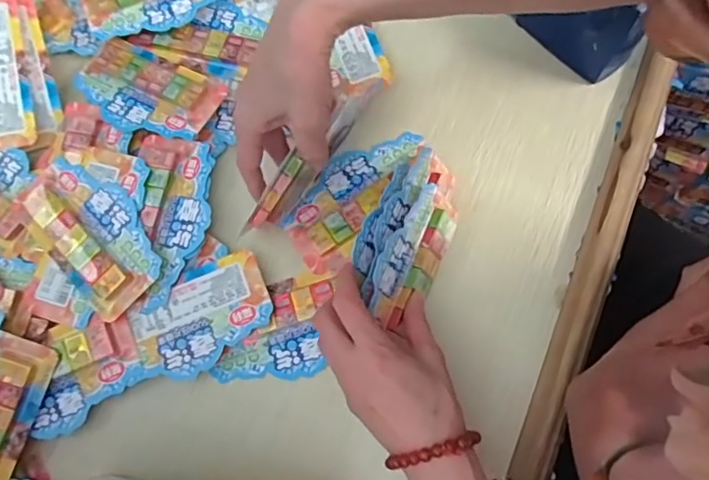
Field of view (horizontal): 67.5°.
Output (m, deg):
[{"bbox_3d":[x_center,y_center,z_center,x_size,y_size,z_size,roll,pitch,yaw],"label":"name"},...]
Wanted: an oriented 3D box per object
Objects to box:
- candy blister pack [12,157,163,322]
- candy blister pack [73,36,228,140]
[{"bbox_3d":[-0.215,-0.009,0.434,0.072,0.016,0.142,-43,79,-10],"label":"candy blister pack"},{"bbox_3d":[-0.188,-0.135,0.468,0.140,0.010,0.075,27,77,7],"label":"candy blister pack"}]

